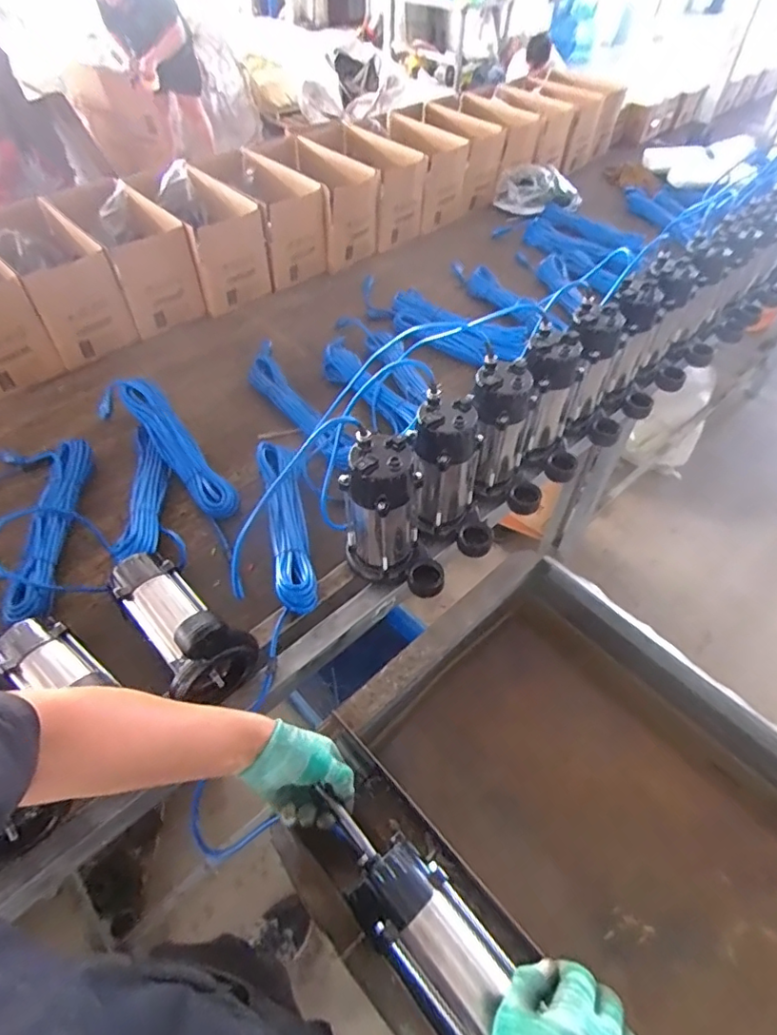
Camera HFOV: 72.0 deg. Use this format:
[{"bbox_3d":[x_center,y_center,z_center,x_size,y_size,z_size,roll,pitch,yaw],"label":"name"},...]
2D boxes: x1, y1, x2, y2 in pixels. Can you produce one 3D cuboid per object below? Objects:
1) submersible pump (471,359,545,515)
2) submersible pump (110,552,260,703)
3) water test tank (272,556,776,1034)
[{"bbox_3d":[0.206,-0.134,0.892,0.149,0.221,0.115,17,53,12],"label":"submersible pump"},{"bbox_3d":[-0.291,0.126,0.732,0.112,0.151,0.232,-33,58,-24],"label":"submersible pump"},{"bbox_3d":[0.304,0.491,0.738,0.621,0.316,0.746,-36,60,-26],"label":"water test tank"}]

